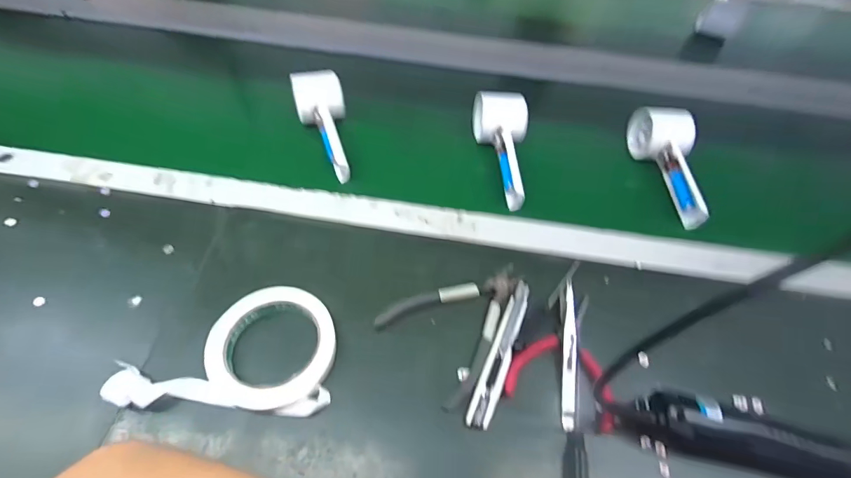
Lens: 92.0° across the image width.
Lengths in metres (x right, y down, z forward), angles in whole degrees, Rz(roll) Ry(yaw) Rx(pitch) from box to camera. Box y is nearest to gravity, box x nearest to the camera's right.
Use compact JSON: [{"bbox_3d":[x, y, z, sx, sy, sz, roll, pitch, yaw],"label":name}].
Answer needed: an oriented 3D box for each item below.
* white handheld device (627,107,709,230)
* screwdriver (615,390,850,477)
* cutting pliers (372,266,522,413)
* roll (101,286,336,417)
[{"bbox_3d":[0.310,-0.092,0.515,0.052,0.059,0.171,-4,67,-7],"label":"white handheld device"},{"bbox_3d":[0.270,0.167,0.328,0.220,0.043,0.036,16,55,7],"label":"screwdriver"},{"bbox_3d":[0.035,0.068,0.388,0.101,0.009,0.139,40,61,22],"label":"cutting pliers"},{"bbox_3d":[-0.163,0.092,0.359,0.164,0.024,0.107,3,55,-2],"label":"roll"}]

